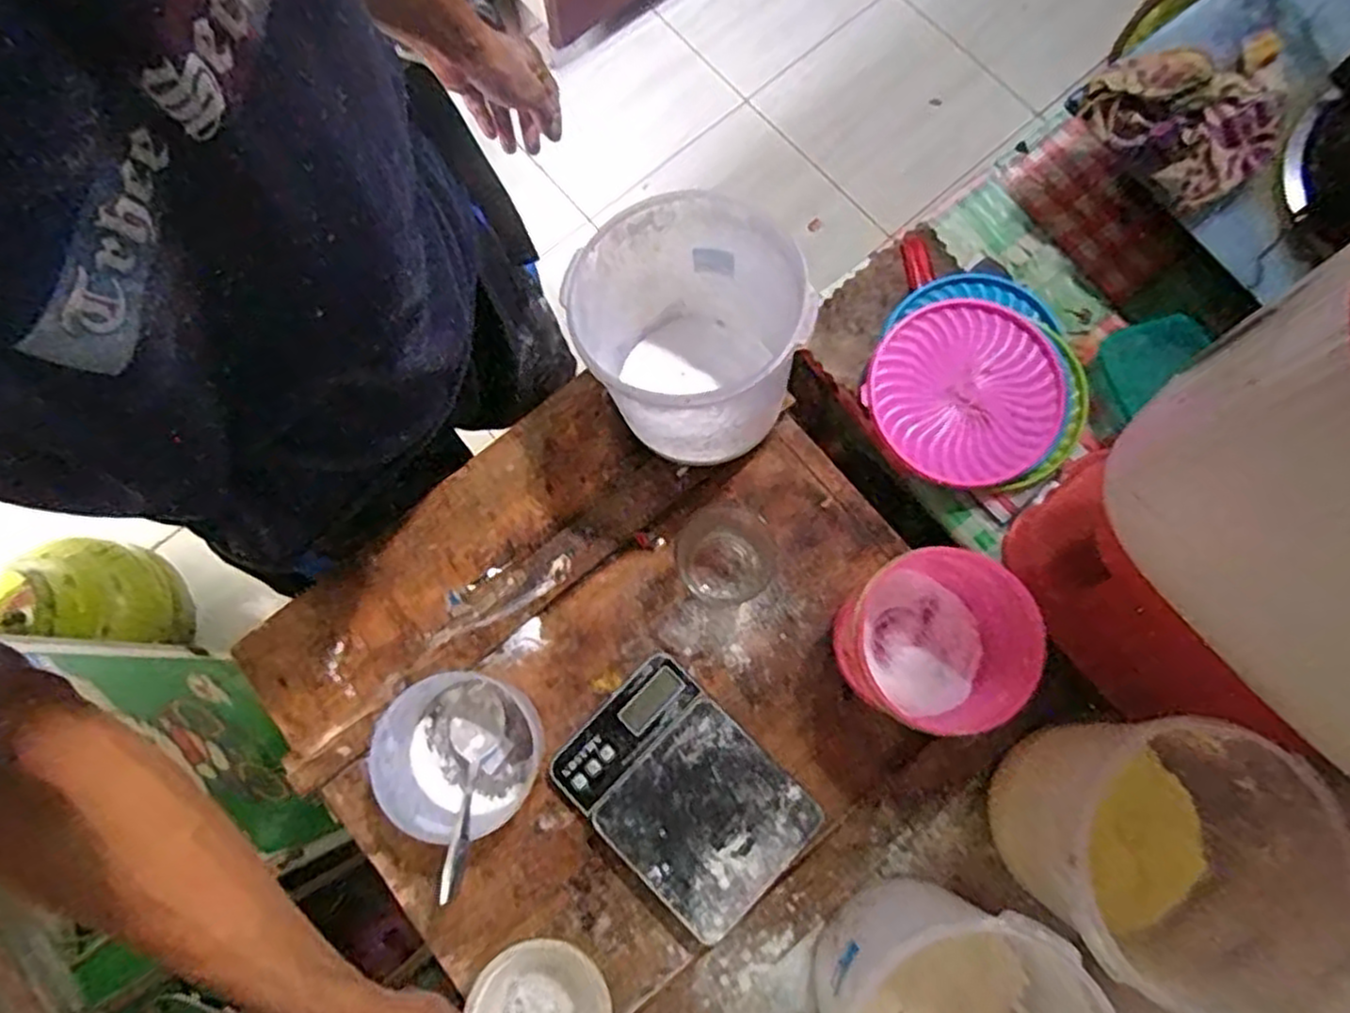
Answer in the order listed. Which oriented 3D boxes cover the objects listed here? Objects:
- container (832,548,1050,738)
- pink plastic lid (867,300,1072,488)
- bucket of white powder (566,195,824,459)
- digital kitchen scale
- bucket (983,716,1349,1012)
[{"bbox_3d":[0.186,0.103,0.550,0.117,0.102,0.113,0,77,0],"label":"container"},{"bbox_3d":[0.244,-0.095,0.627,0.151,0.033,0.152,0,77,0],"label":"pink plastic lid"},{"bbox_3d":[0.013,-0.122,0.562,0.153,0.164,0.154,0,77,0],"label":"bucket of white powder"},{"bbox_3d":[0.005,0.214,0.564,0.173,0.032,0.124,43,81,9],"label":"digital kitchen scale"},{"bbox_3d":[0.301,0.217,0.492,0.170,0.148,0.148,17,78,4],"label":"bucket"}]

